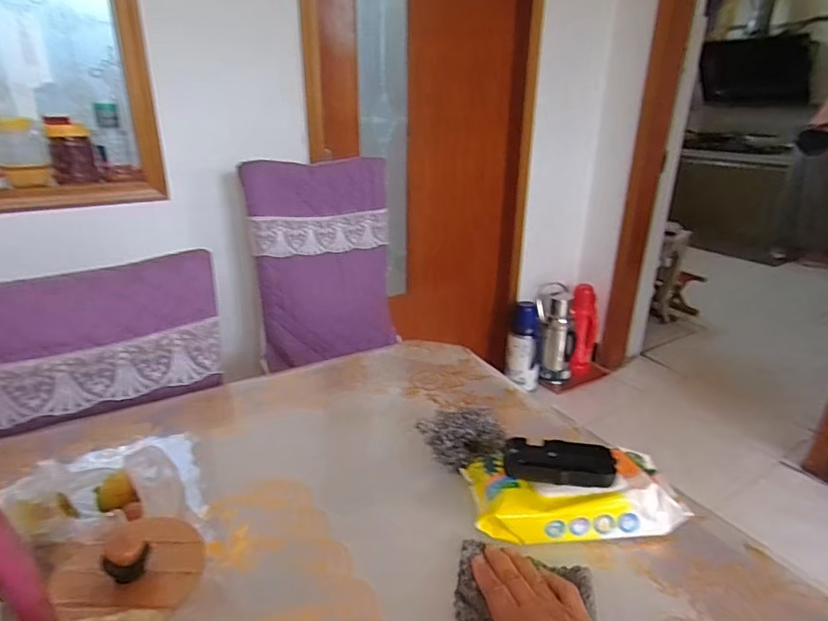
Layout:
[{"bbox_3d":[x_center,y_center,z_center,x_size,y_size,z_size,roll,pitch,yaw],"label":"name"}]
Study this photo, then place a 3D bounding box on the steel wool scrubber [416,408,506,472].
[{"bbox_3d":[0.058,0.149,0.604,0.098,0.049,0.054,2,22,4],"label":"steel wool scrubber"}]

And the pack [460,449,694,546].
[{"bbox_3d":[0.167,0.190,0.540,0.213,0.044,0.104,-2,22,-5],"label":"pack"}]

